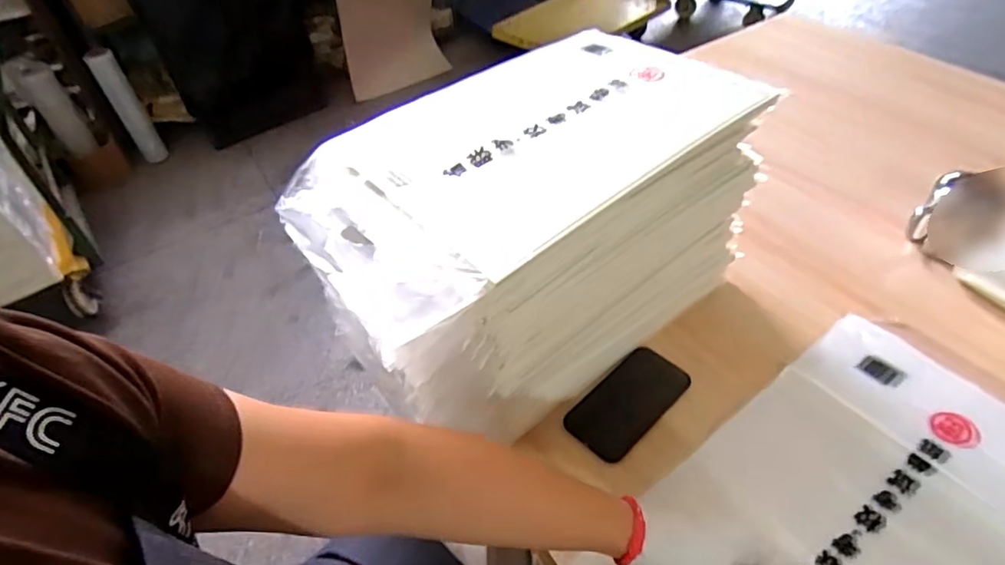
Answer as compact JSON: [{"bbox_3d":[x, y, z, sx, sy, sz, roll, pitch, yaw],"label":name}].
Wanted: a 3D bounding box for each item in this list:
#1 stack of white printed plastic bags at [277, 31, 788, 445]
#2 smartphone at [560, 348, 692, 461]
[{"bbox_3d":[0.032,-0.053,0.660,0.451,0.284,0.260,-33,51,-24],"label":"stack of white printed plastic bags"},{"bbox_3d":[0.146,0.138,0.674,0.153,0.014,0.077,-37,52,-27],"label":"smartphone"}]

